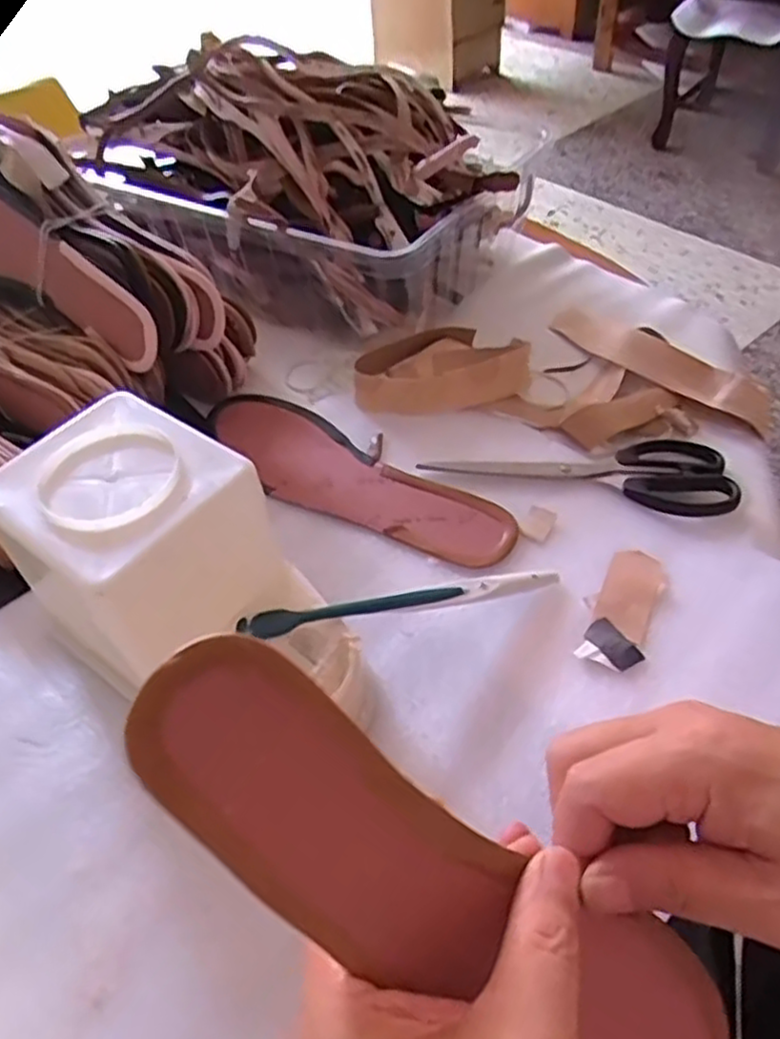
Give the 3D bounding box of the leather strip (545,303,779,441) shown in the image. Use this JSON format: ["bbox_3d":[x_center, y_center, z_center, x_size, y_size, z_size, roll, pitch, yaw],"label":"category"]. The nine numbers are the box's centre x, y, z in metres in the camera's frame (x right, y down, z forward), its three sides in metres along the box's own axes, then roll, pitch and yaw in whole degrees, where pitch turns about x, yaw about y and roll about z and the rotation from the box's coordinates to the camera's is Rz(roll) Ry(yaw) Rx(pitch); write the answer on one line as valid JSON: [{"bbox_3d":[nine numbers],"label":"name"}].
[{"bbox_3d":[0.199,-0.128,0.551,0.043,0.030,0.197,-31,52,-20],"label":"leather strip"}]

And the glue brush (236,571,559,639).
[{"bbox_3d":[0.011,0.043,0.384,0.180,0.012,0.011,-6,46,-22],"label":"glue brush"}]

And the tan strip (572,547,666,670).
[{"bbox_3d":[0.131,0.048,0.407,0.035,0.006,0.080,17,52,20],"label":"tan strip"}]

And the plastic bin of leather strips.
[{"bbox_3d":[-0.090,-0.306,0.648,0.417,0.144,0.236,23,55,24],"label":"plastic bin of leather strips"}]

